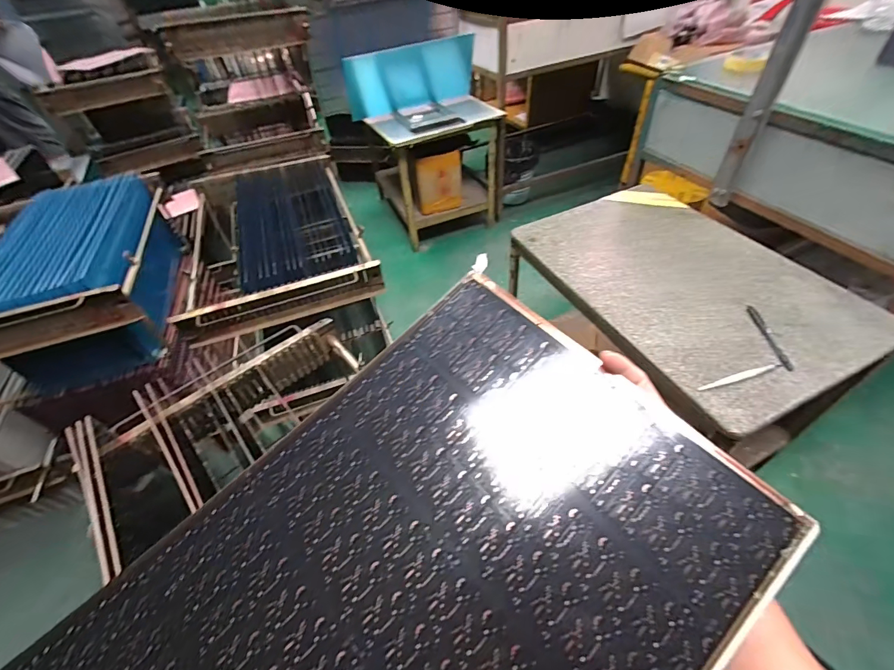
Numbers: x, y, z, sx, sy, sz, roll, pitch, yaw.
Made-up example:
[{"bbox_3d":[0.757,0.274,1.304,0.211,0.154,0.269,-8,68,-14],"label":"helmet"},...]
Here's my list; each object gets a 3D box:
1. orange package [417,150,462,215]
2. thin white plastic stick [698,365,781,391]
[{"bbox_3d":[-0.031,-0.627,1.657,0.205,0.246,0.043,-21,48,-14],"label":"orange package"},{"bbox_3d":[0.457,0.066,0.612,0.140,0.006,0.012,-14,47,-8],"label":"thin white plastic stick"}]

